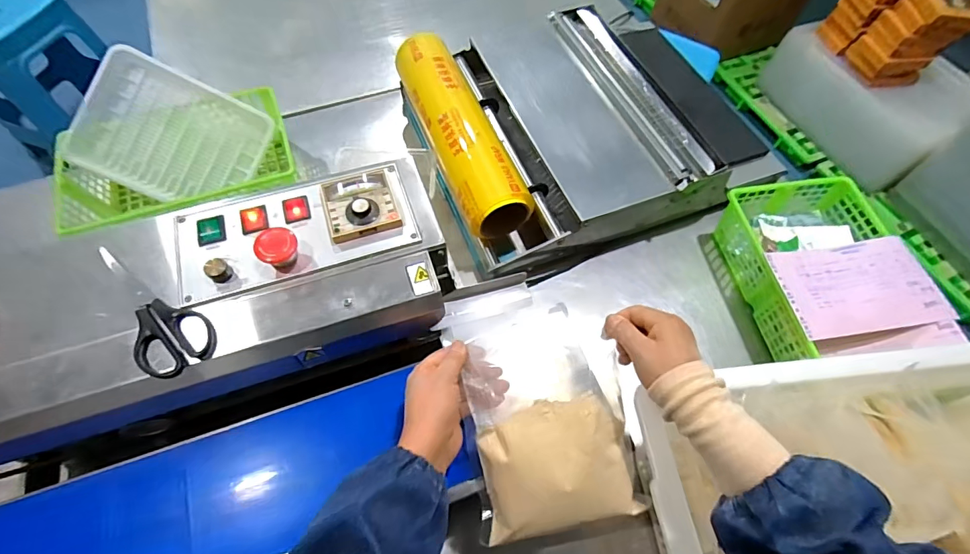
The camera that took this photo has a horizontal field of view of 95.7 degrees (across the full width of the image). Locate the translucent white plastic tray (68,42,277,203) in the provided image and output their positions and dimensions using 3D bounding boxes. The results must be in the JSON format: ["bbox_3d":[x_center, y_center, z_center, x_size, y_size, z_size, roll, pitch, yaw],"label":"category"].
[{"bbox_3d":[-0.505,-0.227,0.715,0.249,0.027,0.201,25,90,-15],"label":"translucent white plastic tray"}]

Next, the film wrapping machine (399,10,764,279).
[{"bbox_3d":[0.106,-0.278,0.812,0.424,0.141,0.494,-19,64,-14],"label":"film wrapping machine"}]

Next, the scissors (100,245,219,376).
[{"bbox_3d":[-0.310,0.021,0.411,0.060,0.014,0.161,-35,69,-20],"label":"scissors"}]

